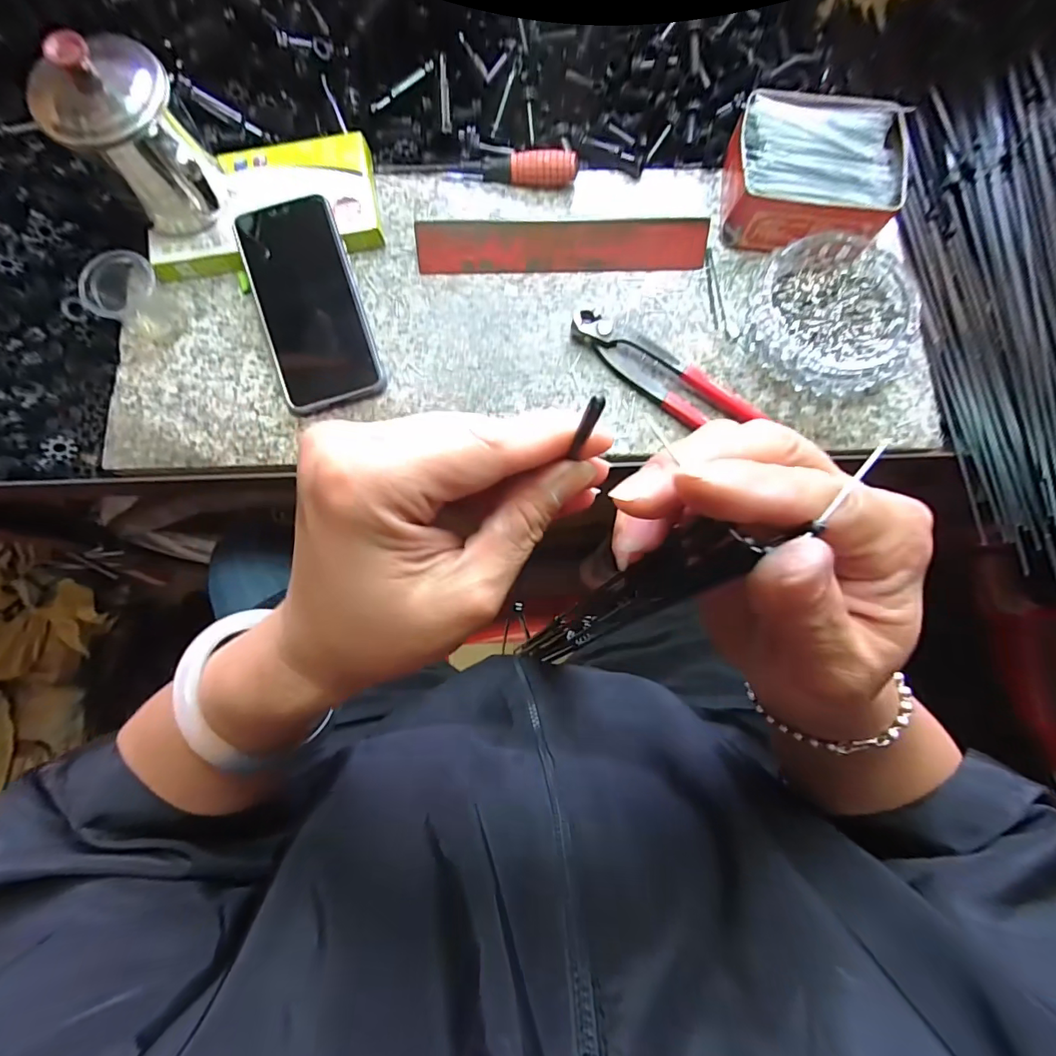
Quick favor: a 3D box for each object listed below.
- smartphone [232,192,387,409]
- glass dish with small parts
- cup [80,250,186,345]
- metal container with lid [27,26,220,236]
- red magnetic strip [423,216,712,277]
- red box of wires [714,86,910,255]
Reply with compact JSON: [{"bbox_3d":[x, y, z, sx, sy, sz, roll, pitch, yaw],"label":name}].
[{"bbox_3d":[-0.164,-0.168,0.359,0.075,0.005,0.156,-17,89,0],"label":"smartphone"},{"bbox_3d":[0.233,-0.164,0.369,0.116,0.029,0.121,0,80,-1],"label":"glass dish with small parts"},{"bbox_3d":[-0.296,-0.172,0.353,0.053,0.048,0.050,23,81,3],"label":"cup"},{"bbox_3d":[-0.261,-0.255,0.329,0.081,0.108,0.088,-37,83,-7],"label":"metal container with lid"},{"bbox_3d":[0.027,-0.225,0.380,0.227,0.024,0.031,-3,80,-2],"label":"red magnetic strip"},{"bbox_3d":[0.221,-0.280,0.380,0.128,0.048,0.106,6,80,0],"label":"red box of wires"}]

